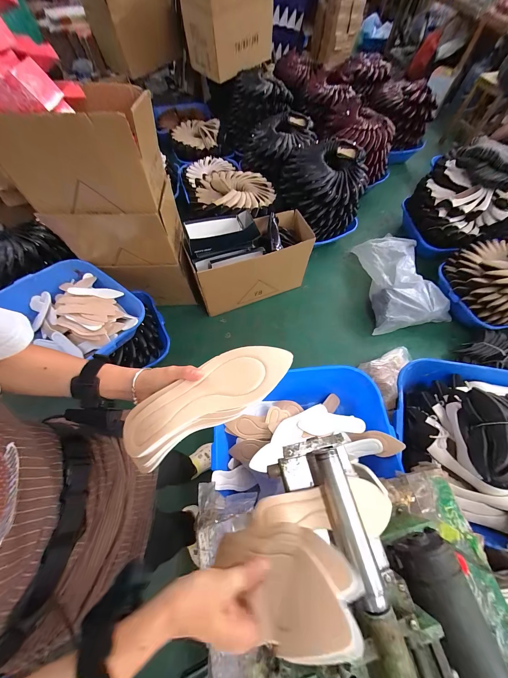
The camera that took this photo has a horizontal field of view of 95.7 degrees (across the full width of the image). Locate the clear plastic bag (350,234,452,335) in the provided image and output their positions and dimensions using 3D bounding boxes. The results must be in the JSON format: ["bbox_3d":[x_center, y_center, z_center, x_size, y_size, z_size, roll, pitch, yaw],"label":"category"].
[{"bbox_3d":[0.998,-0.404,1.537,0.501,0.184,0.694,-4,65,-1],"label":"clear plastic bag"}]

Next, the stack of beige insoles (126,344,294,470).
[{"bbox_3d":[-0.063,0.078,0.310,0.241,0.063,0.086,-31,68,-1],"label":"stack of beige insoles"}]

